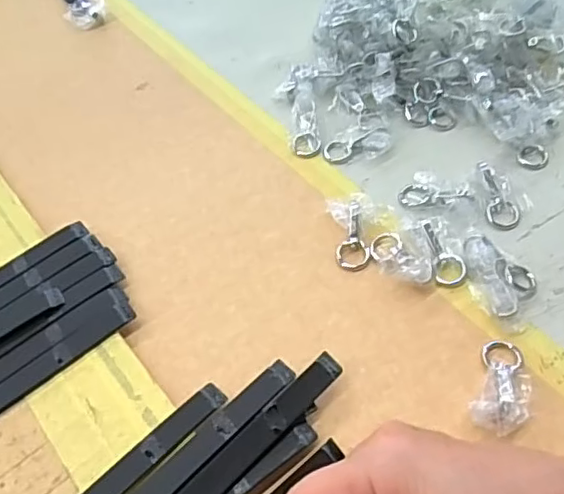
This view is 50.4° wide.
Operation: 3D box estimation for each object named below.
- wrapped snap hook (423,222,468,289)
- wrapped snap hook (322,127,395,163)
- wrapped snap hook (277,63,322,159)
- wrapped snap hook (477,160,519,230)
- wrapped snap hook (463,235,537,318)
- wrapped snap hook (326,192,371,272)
[{"bbox_3d":[0.104,0.004,0.385,0.020,0.009,0.044,-13,71,-6],"label":"wrapped snap hook"},{"bbox_3d":[0.057,-0.076,0.454,0.051,0.007,0.023,-13,53,11],"label":"wrapped snap hook"},{"bbox_3d":[0.013,-0.113,0.477,0.029,0.021,0.092,-3,54,2],"label":"wrapped snap hook"},{"bbox_3d":[0.147,-0.036,0.410,0.020,0.008,0.051,-12,75,-5],"label":"wrapped snap hook"},{"bbox_3d":[0.138,0.016,0.372,0.037,0.019,0.052,-16,54,-8],"label":"wrapped snap hook"},{"bbox_3d":[0.045,-0.010,0.401,0.028,0.006,0.053,-2,79,3],"label":"wrapped snap hook"}]

